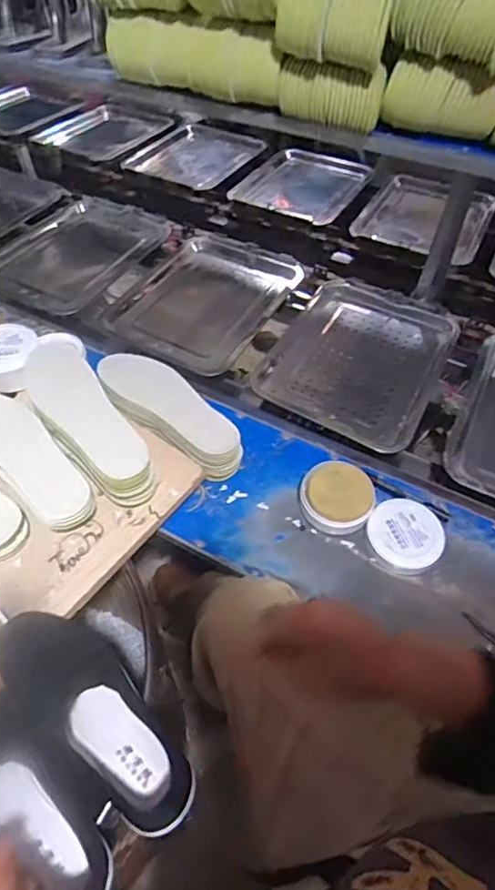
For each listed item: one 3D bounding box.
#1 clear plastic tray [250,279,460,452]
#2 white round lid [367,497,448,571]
[{"bbox_3d":[0.199,-0.159,0.917,0.278,0.053,0.370,25,55,17],"label":"clear plastic tray"},{"bbox_3d":[0.223,0.124,0.722,0.101,0.024,0.099,1,52,-1],"label":"white round lid"}]

